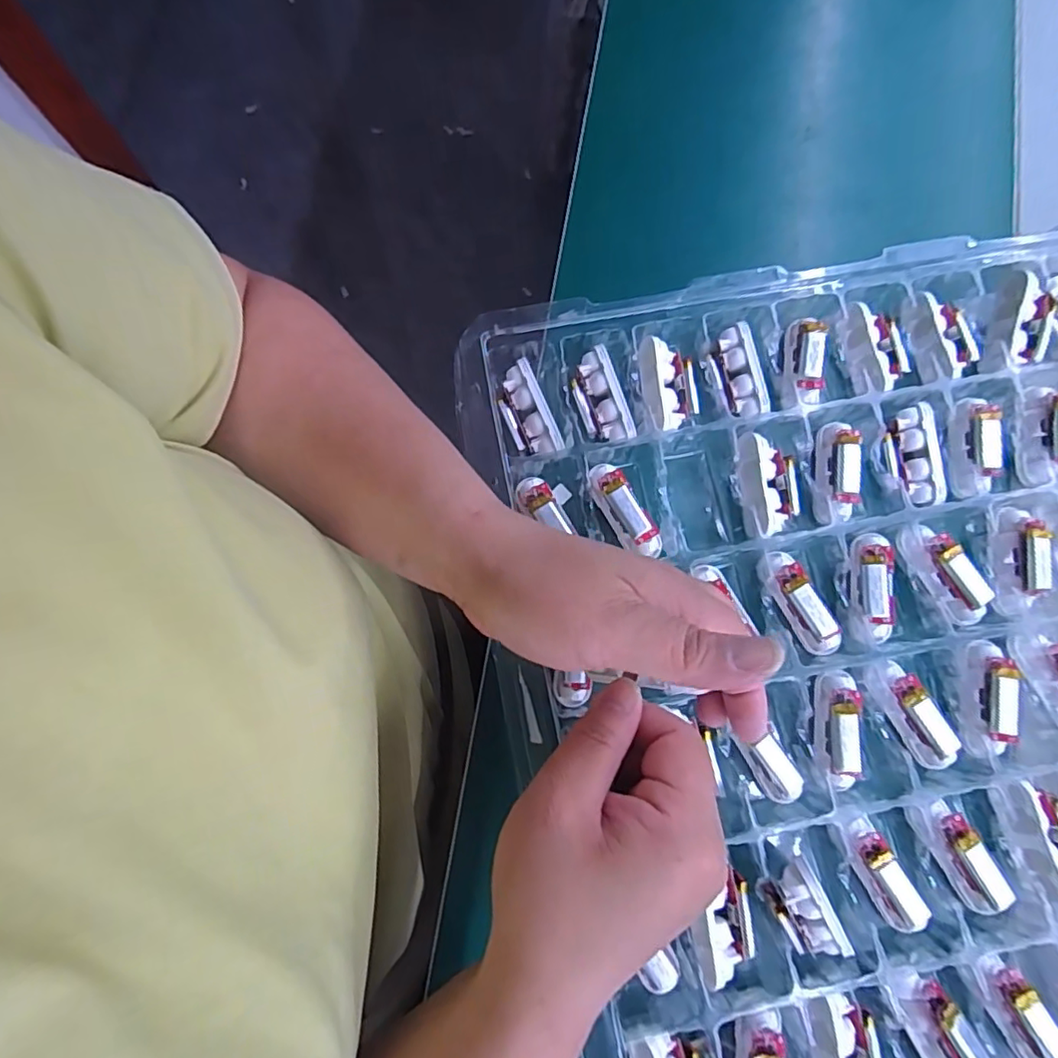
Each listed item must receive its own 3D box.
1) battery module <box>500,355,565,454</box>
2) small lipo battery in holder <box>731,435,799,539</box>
[{"bbox_3d":[-0.002,-0.070,0.352,0.026,0.011,0.057,-23,80,-6],"label":"battery module"},{"bbox_3d":[0.138,-0.026,0.350,0.038,0.022,0.062,-6,79,-3],"label":"small lipo battery in holder"}]

